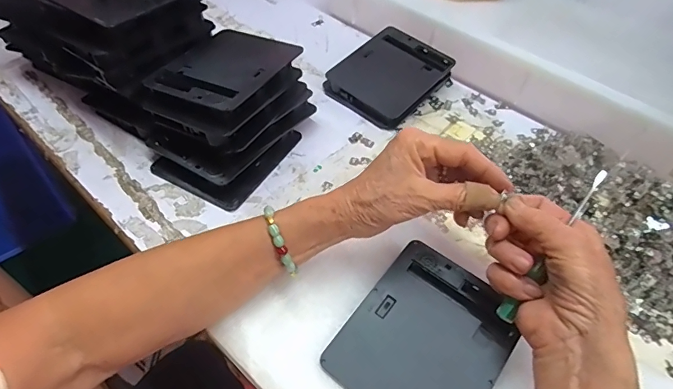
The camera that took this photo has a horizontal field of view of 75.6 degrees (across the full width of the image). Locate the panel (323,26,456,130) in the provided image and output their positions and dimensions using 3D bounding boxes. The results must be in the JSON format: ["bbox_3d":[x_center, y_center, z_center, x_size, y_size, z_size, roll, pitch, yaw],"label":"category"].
[{"bbox_3d":[0.070,-0.152,0.554,0.115,0.038,0.135,37,59,25],"label":"panel"}]

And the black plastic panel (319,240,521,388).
[{"bbox_3d":[0.070,0.110,0.334,0.109,0.014,0.130,32,57,22],"label":"black plastic panel"}]

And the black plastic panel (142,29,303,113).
[{"bbox_3d":[-0.115,-0.134,0.448,0.110,0.013,0.126,25,54,16],"label":"black plastic panel"}]

